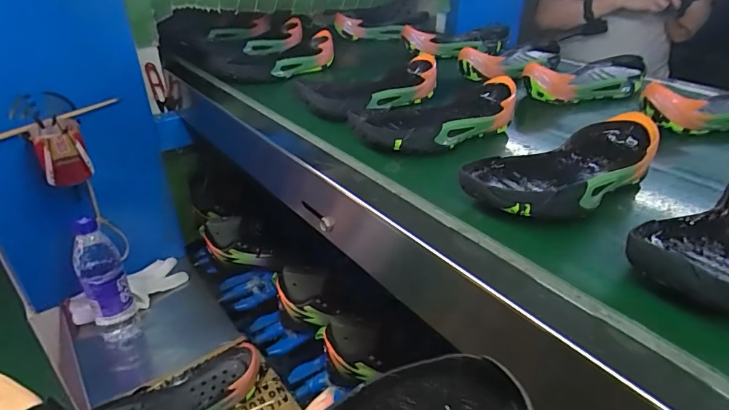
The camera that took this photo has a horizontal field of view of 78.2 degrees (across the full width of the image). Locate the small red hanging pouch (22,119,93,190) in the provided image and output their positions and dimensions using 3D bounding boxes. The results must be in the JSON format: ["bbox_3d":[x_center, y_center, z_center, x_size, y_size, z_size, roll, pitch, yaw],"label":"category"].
[{"bbox_3d":[-0.480,-0.081,0.711,0.072,0.089,0.071,-16,32,-27],"label":"small red hanging pouch"}]

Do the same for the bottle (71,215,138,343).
[{"bbox_3d":[-0.425,0.123,0.731,0.065,0.220,0.062,-20,34,-33],"label":"bottle"}]

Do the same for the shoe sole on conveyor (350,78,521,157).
[{"bbox_3d":[0.087,-0.112,0.573,0.237,0.055,0.112,-19,34,-31],"label":"shoe sole on conveyor"}]

